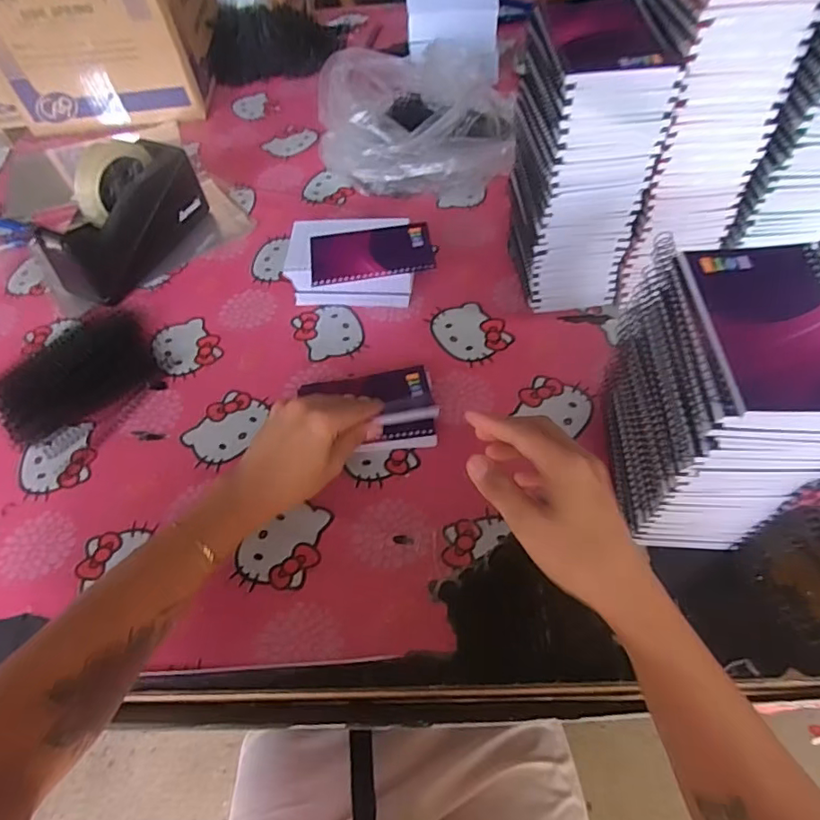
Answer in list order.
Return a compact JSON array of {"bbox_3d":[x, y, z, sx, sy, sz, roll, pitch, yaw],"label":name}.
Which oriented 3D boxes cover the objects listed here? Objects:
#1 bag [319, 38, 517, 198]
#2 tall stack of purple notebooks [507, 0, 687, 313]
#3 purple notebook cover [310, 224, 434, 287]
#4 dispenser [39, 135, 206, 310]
[{"bbox_3d":[0.002,-0.399,0.733,0.242,0.115,0.259,-6,57,-1],"label":"bag"},{"bbox_3d":[0.162,-0.229,0.537,0.112,0.260,0.133,-2,57,2],"label":"tall stack of purple notebooks"},{"bbox_3d":[-0.040,-0.167,0.579,0.128,0.008,0.080,-6,57,-1],"label":"purple notebook cover"},{"bbox_3d":[-0.344,-0.234,0.658,0.073,0.115,0.200,20,60,15],"label":"dispenser"}]

